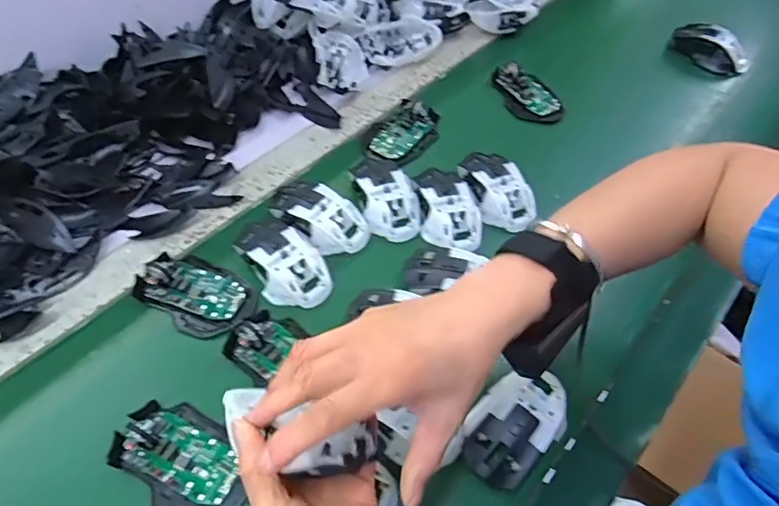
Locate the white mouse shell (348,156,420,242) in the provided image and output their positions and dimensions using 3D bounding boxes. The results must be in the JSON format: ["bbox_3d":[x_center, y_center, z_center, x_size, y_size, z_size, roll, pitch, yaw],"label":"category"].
[{"bbox_3d":[-0.003,-0.069,0.579,0.064,0.031,0.113,-12,57,-11],"label":"white mouse shell"}]

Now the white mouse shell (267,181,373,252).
[{"bbox_3d":[-0.075,-0.044,0.557,0.117,0.032,0.064,32,59,18],"label":"white mouse shell"}]

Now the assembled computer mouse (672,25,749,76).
[{"bbox_3d":[0.483,-0.306,0.776,0.047,0.051,0.113,-33,62,-25],"label":"assembled computer mouse"}]

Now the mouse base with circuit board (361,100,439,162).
[{"bbox_3d":[0.015,-0.152,0.646,0.068,0.020,0.107,39,62,22],"label":"mouse base with circuit board"}]

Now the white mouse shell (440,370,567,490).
[{"bbox_3d":[0.109,0.144,0.440,0.064,0.040,0.110,37,61,21],"label":"white mouse shell"}]

